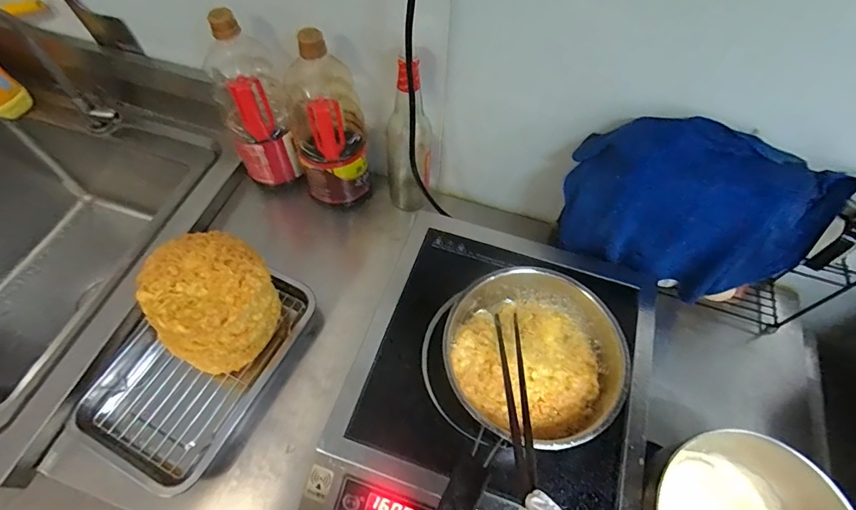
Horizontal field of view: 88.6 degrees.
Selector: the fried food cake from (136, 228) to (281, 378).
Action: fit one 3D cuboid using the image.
[{"bbox_3d":[-0.280,0.064,0.589,0.141,0.130,0.134,1,60,-1],"label":"fried food cake"}]

